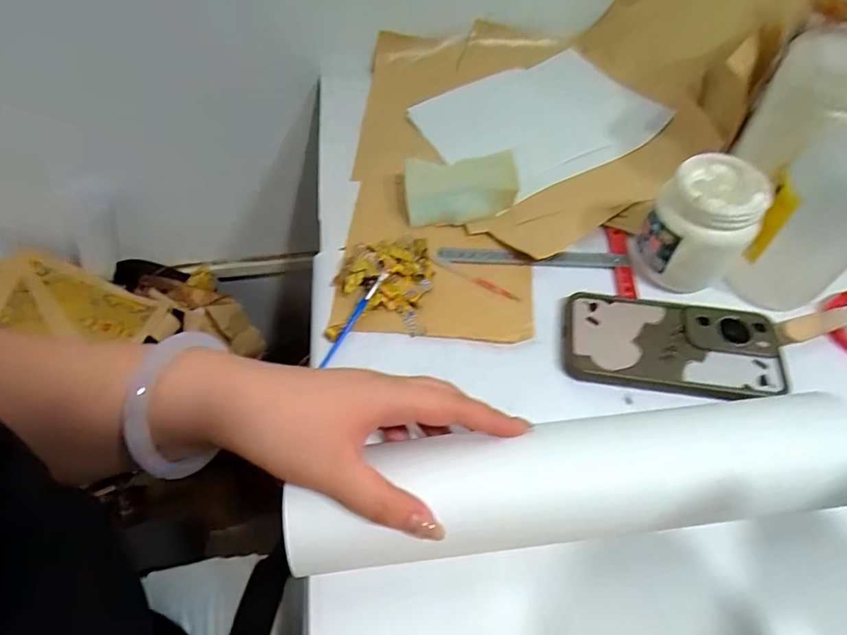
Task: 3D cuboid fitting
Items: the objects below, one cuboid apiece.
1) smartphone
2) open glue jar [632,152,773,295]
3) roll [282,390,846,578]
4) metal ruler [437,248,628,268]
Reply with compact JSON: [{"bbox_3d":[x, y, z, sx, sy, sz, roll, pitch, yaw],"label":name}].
[{"bbox_3d":[0.194,0.022,0.409,0.162,0.010,0.079,7,57,5],"label":"smartphone"},{"bbox_3d":[0.227,-0.078,0.422,0.074,0.088,0.077,0,56,0],"label":"open glue jar"},{"bbox_3d":[0.090,0.096,0.308,0.333,0.054,0.063,-9,57,1],"label":"roll"},{"bbox_3d":[0.098,-0.054,0.468,0.167,0.007,0.017,2,56,2],"label":"metal ruler"}]

